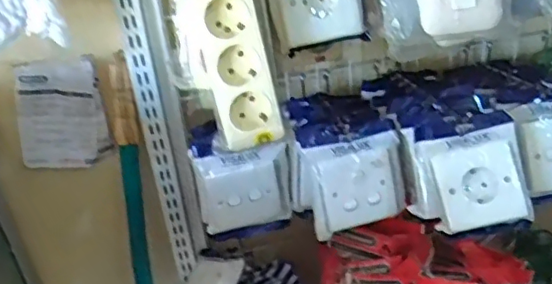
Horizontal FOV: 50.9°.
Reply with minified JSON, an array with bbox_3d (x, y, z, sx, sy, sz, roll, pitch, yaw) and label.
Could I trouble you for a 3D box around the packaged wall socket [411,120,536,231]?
[{"bbox_3d":[0.213,0.042,0.644,0.116,0.107,0.062,-8,-9,3],"label":"packaged wall socket"}]

